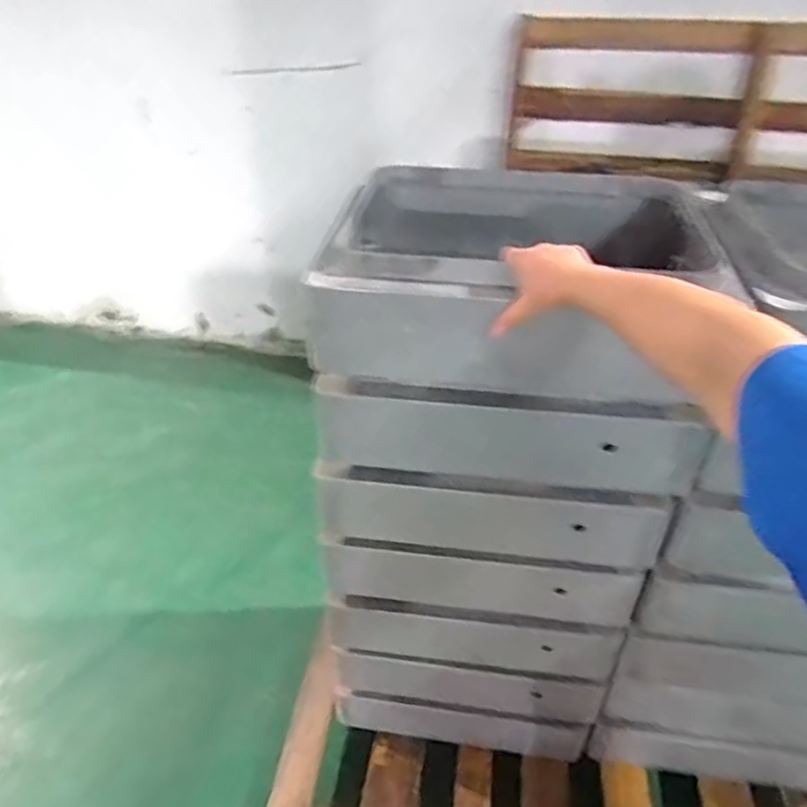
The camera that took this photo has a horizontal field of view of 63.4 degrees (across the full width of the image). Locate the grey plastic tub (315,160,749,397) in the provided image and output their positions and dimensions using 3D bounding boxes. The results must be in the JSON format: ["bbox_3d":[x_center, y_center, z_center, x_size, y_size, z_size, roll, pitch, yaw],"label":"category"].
[{"bbox_3d":[0.151,-0.169,0.827,0.450,0.150,0.385,9,38,7],"label":"grey plastic tub"}]

